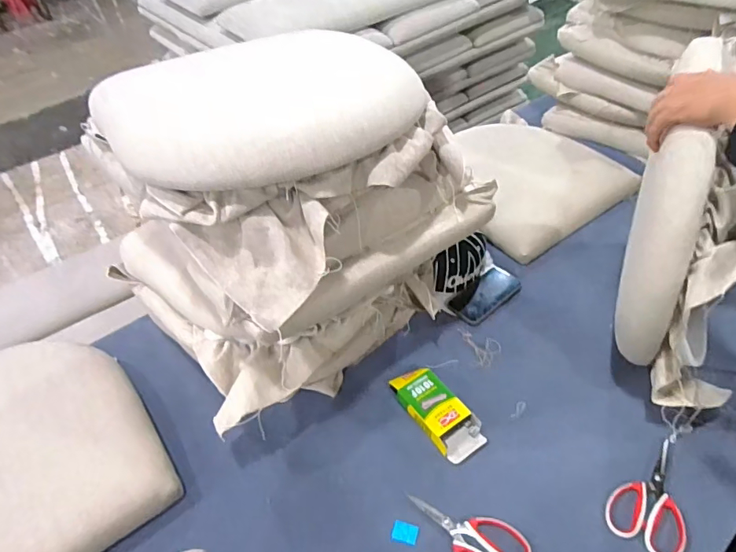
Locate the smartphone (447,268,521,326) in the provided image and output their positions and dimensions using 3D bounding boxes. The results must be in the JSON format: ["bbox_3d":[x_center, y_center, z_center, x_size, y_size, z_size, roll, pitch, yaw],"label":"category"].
[{"bbox_3d":[0.254,0.040,1.021,0.178,0.012,0.081,-33,51,-27],"label":"smartphone"}]

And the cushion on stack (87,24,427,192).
[{"bbox_3d":[-0.136,-0.242,0.659,0.424,0.065,0.339,-25,48,-21],"label":"cushion on stack"}]

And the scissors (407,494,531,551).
[{"bbox_3d":[0.141,0.379,0.690,0.176,0.011,0.099,27,52,28],"label":"scissors"}]

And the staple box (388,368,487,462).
[{"bbox_3d":[0.120,0.232,0.824,0.086,0.035,0.180,-29,50,-24],"label":"staple box"}]

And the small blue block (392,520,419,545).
[{"bbox_3d":[0.055,0.381,0.704,0.037,0.004,0.028,11,46,14],"label":"small blue block"}]

